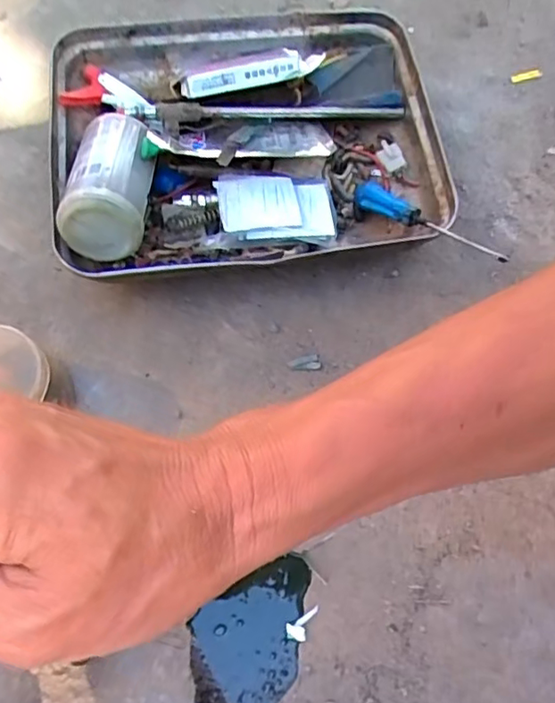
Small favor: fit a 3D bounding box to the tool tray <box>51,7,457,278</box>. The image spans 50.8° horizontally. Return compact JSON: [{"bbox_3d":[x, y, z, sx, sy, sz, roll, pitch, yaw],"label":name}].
[{"bbox_3d":[-0.028,-0.193,0.557,0.348,0.106,0.261,-7,67,-4],"label":"tool tray"}]

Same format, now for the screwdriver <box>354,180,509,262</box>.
[{"bbox_3d":[0.132,-0.117,0.521,0.019,0.020,0.159,-43,56,-17],"label":"screwdriver"}]

